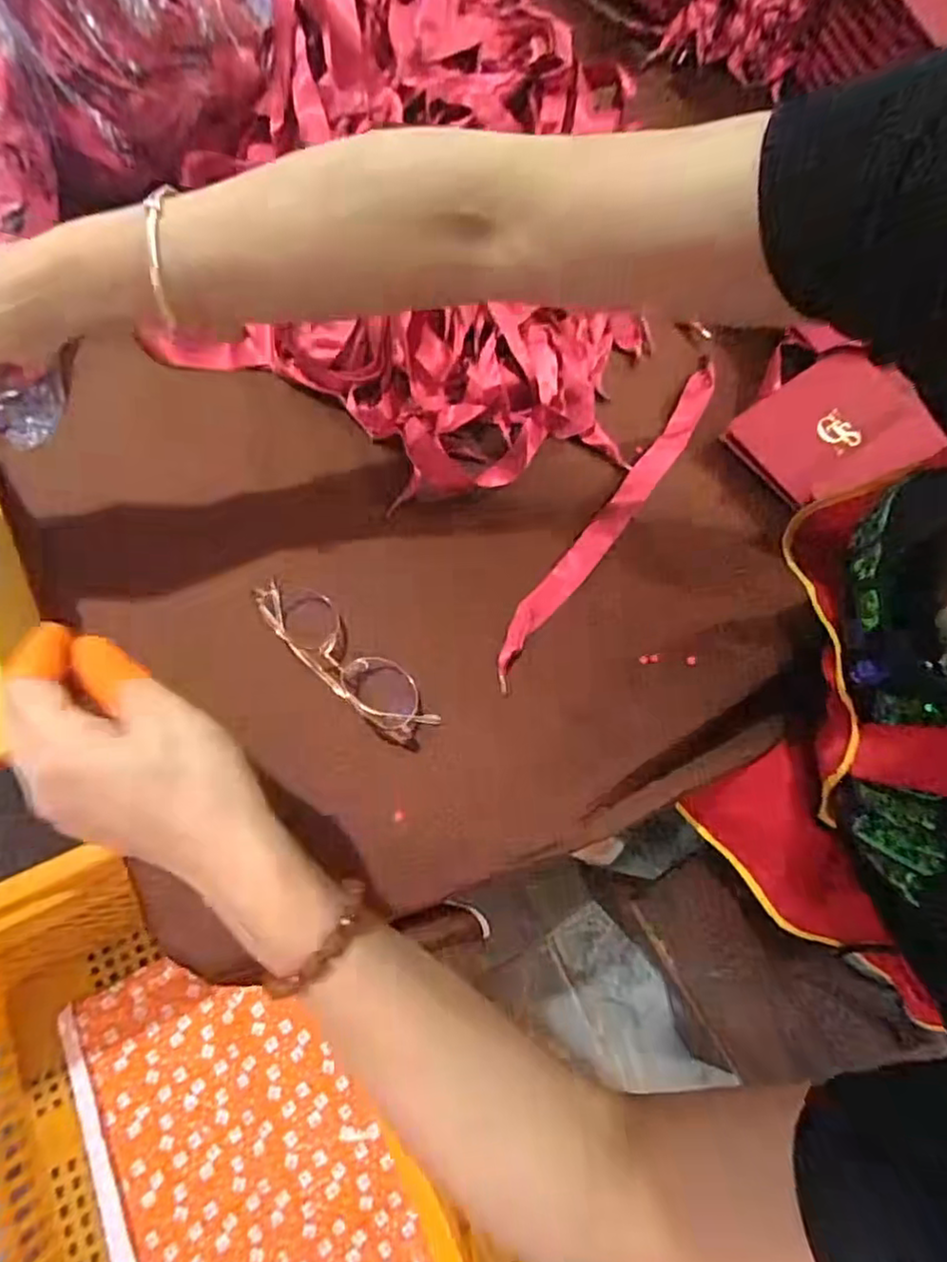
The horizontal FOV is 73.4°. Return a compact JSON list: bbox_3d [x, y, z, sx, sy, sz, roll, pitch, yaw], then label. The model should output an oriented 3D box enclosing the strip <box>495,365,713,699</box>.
[{"bbox_3d":[0.098,-0.083,0.437,0.024,0.010,0.292,34,72,10],"label":"strip"}]

